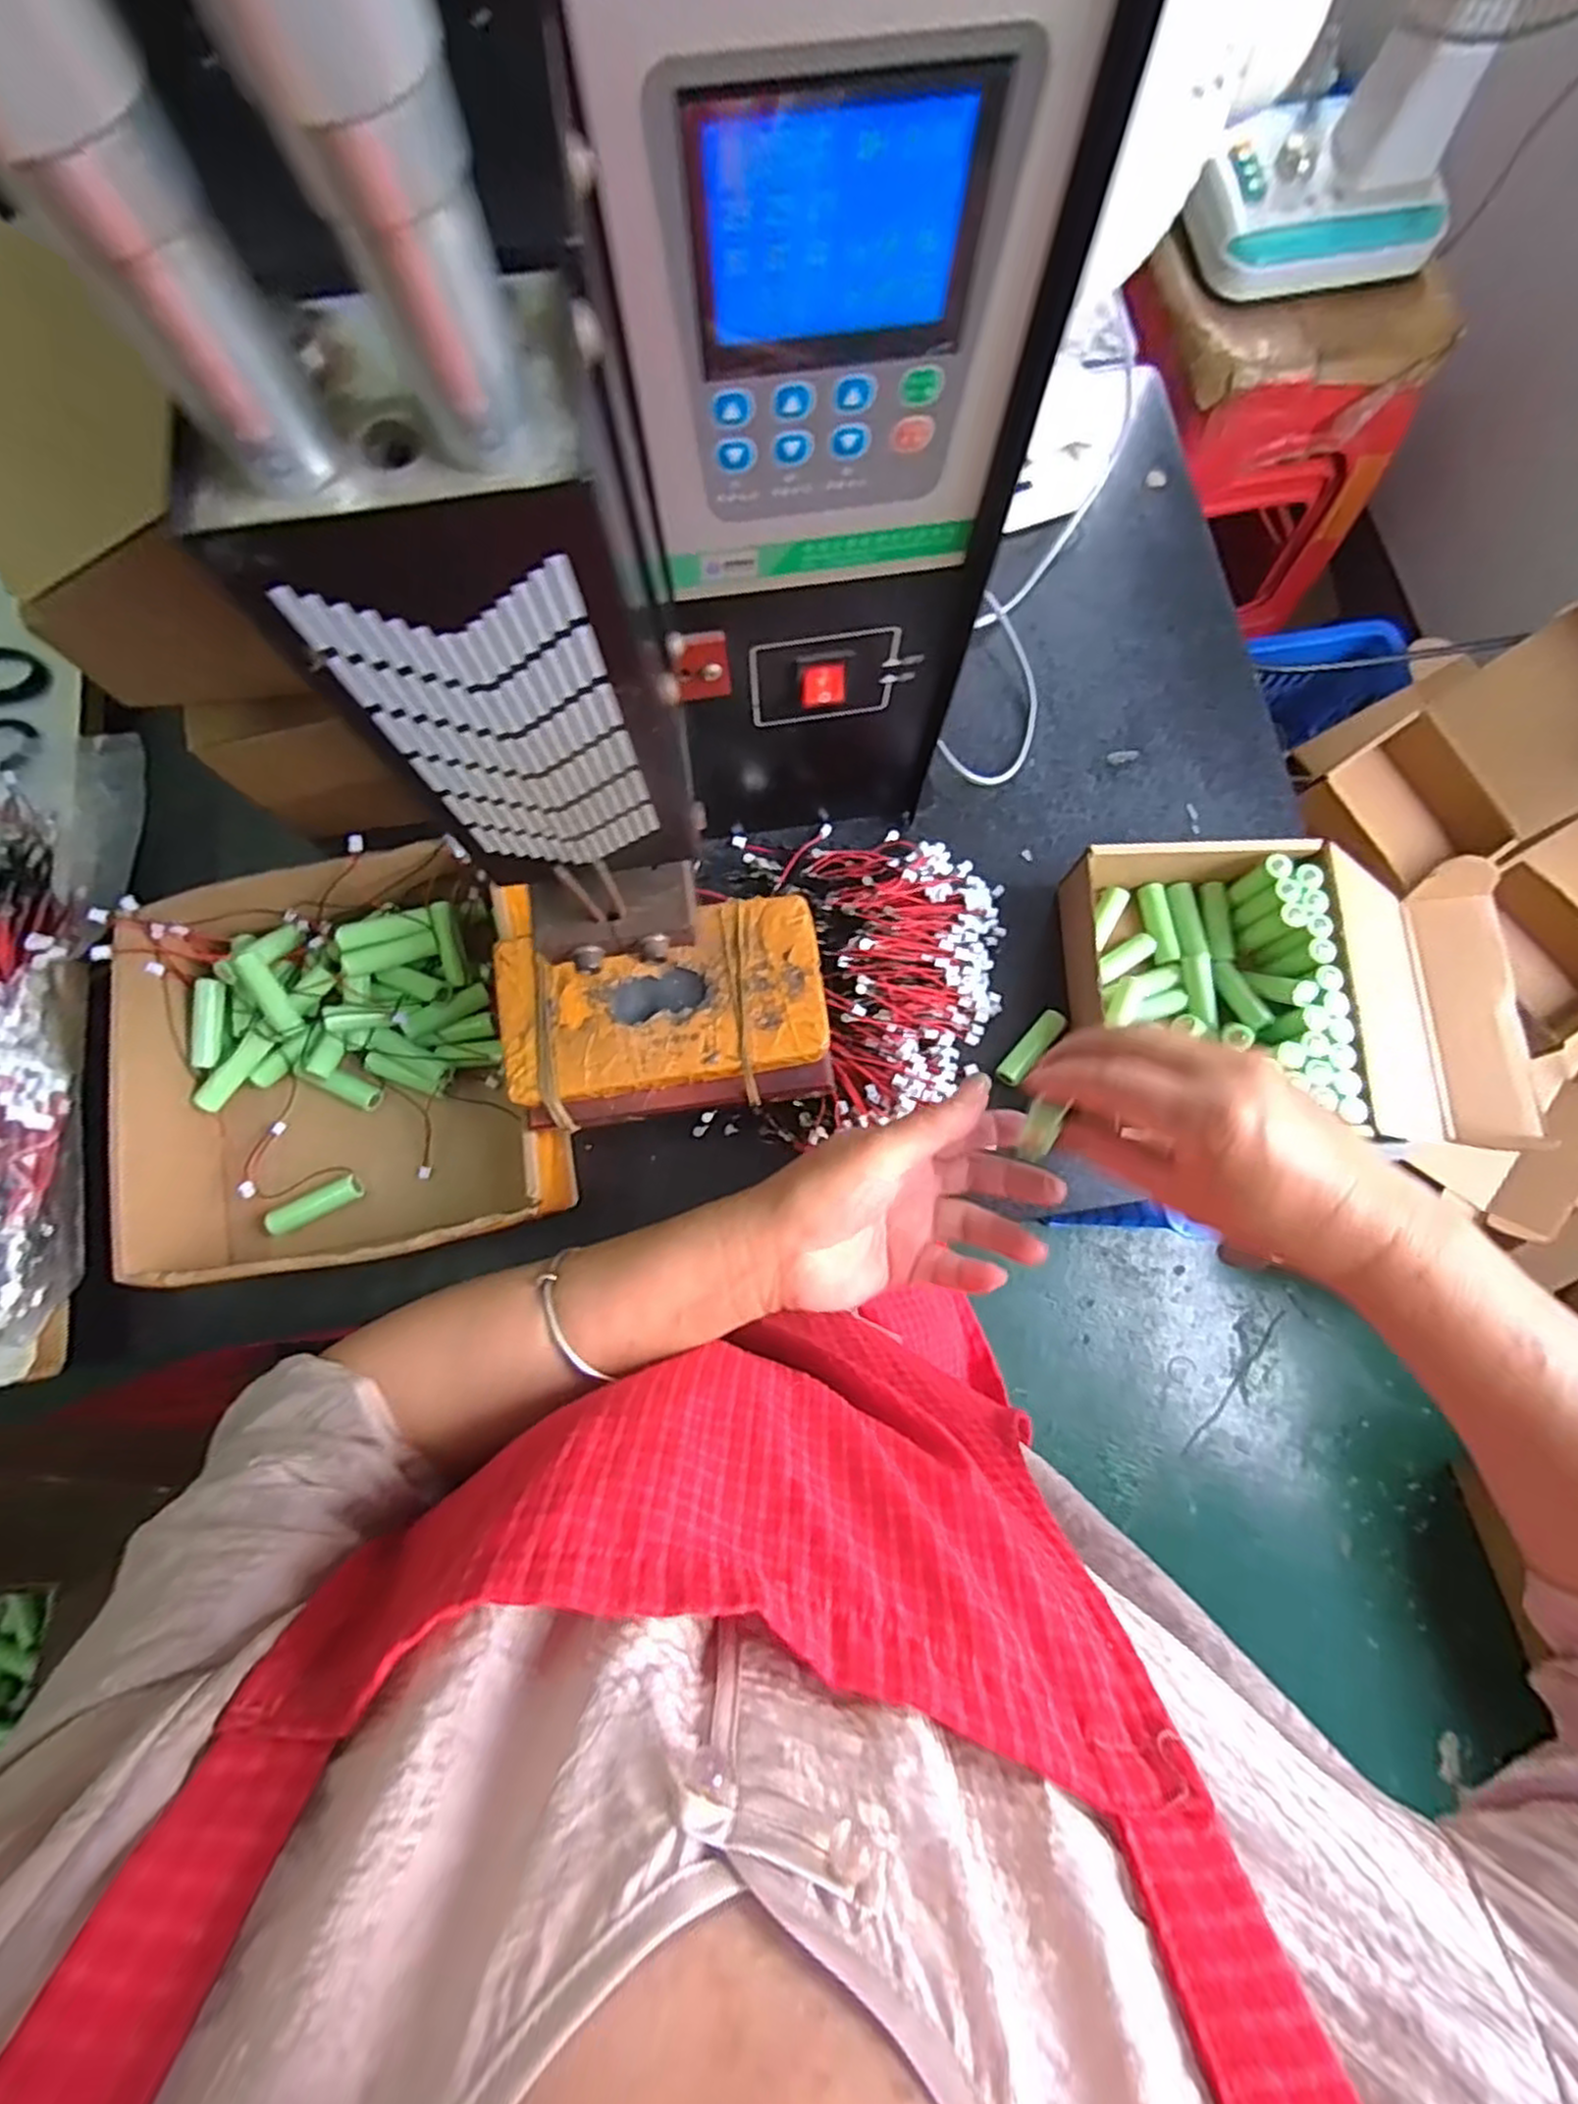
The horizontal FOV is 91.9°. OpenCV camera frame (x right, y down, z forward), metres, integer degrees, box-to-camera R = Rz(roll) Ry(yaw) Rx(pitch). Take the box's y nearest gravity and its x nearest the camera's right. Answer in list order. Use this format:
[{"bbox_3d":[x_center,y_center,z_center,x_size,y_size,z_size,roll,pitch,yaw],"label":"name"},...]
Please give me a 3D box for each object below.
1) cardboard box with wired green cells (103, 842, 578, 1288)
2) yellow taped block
[{"bbox_3d":[-0.232,0.008,0.412,0.198,0.071,0.204,-13,78,-3],"label":"cardboard box with wired green cells"},{"bbox_3d":[-0.058,-0.018,0.364,0.149,0.025,0.092,-7,78,-2],"label":"yellow taped block"}]

